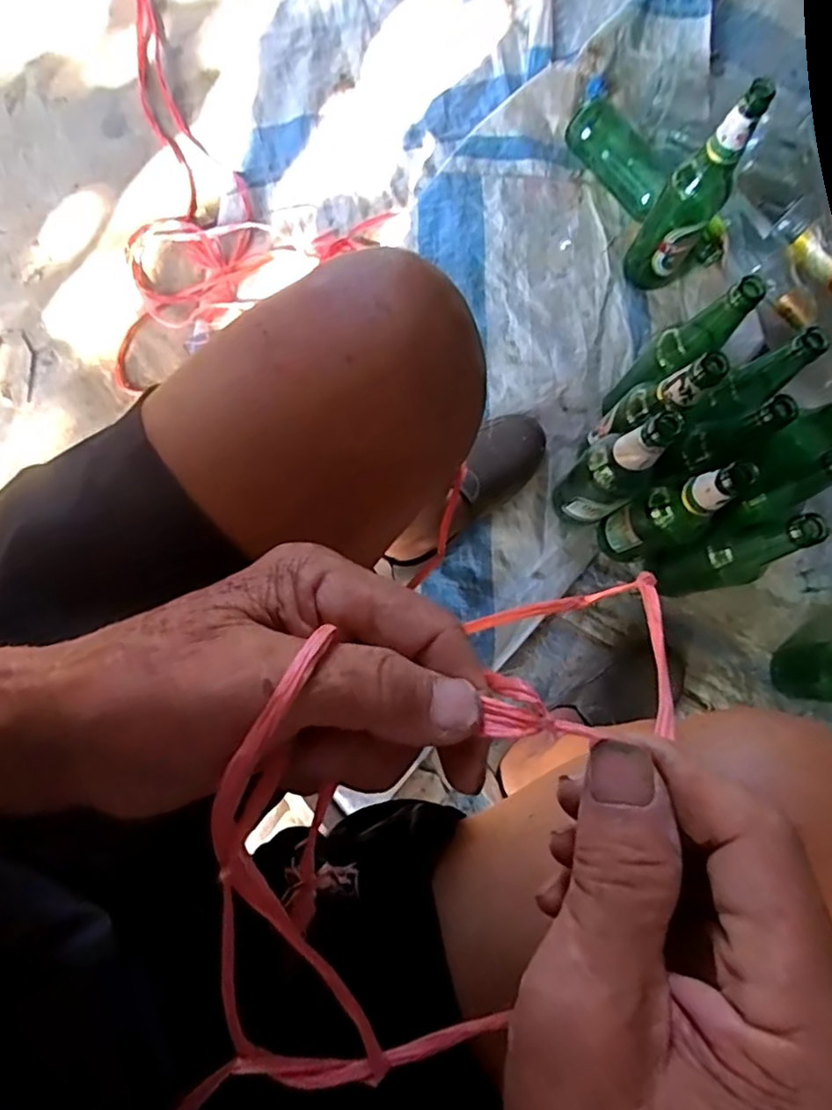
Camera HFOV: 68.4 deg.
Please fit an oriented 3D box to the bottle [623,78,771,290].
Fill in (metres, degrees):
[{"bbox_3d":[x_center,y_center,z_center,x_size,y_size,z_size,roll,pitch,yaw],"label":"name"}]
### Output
[{"bbox_3d":[0.319,-0.412,0.708,0.075,0.264,0.065,24,80,2],"label":"bottle"}]

